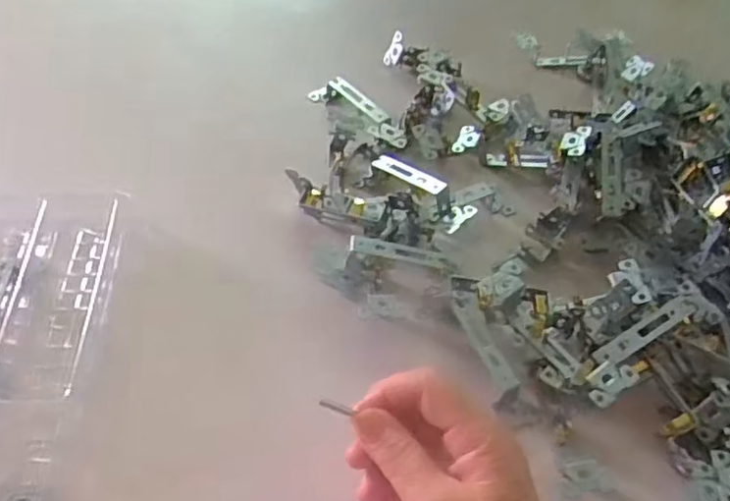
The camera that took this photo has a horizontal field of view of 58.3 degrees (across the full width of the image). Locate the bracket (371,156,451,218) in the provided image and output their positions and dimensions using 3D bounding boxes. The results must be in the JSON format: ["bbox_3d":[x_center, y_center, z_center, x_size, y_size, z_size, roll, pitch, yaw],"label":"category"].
[{"bbox_3d":[0.035,-0.054,0.491,0.014,0.024,0.071,-37,61,-25],"label":"bracket"}]

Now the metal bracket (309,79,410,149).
[{"bbox_3d":[-0.004,-0.113,0.552,0.026,0.026,0.114,-31,60,-22],"label":"metal bracket"}]

